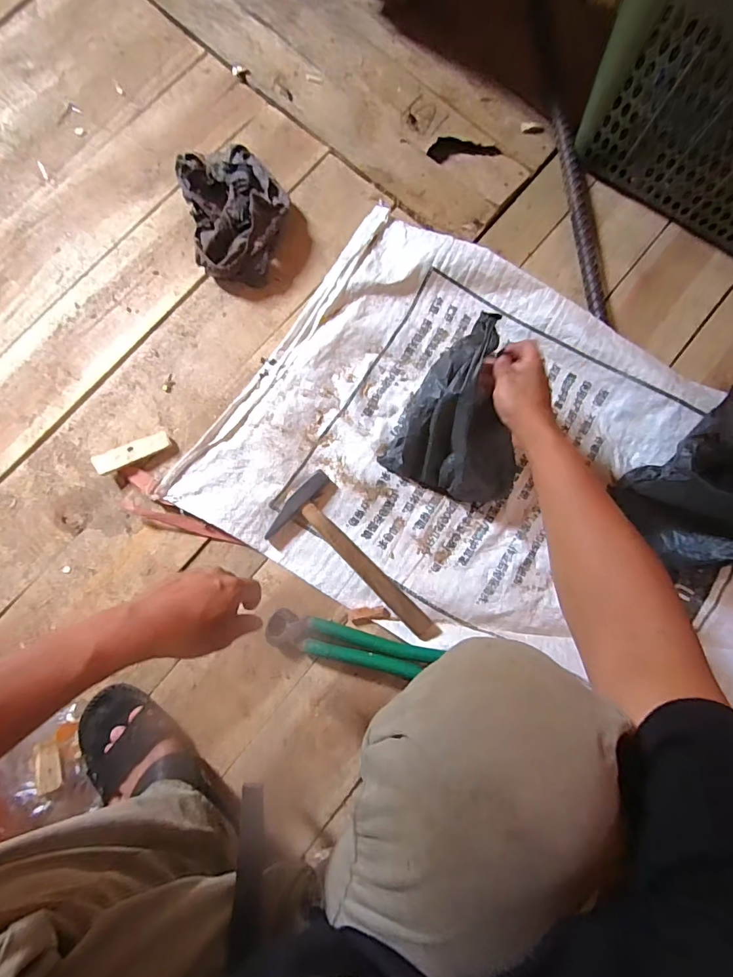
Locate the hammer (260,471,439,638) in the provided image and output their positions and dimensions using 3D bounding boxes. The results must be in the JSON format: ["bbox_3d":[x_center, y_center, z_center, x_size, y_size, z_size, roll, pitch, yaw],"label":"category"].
[{"bbox_3d":[-0.020,0.111,0.593,0.106,0.028,0.269,-39,85,-7],"label":"hammer"}]

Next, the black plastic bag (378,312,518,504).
[{"bbox_3d":[0.145,-0.087,0.572,0.173,0.125,0.194,31,82,2],"label":"black plastic bag"}]

